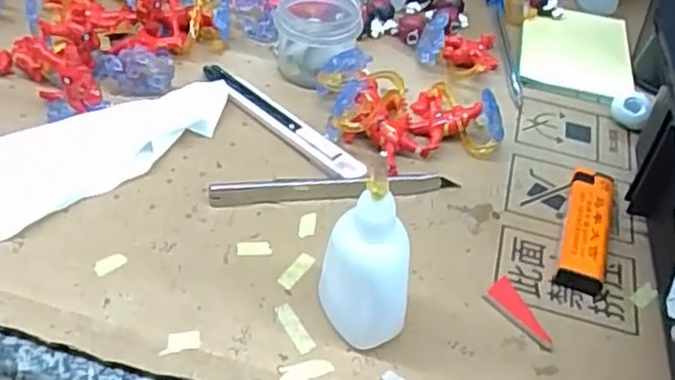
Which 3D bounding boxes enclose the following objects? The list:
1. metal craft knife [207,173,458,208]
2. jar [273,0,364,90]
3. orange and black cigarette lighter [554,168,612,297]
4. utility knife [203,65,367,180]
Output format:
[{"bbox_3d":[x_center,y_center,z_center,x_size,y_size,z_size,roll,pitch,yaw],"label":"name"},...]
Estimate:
[{"bbox_3d":[-0.001,-0.001,0.369,0.132,0.010,0.012,-5,47,-11],"label":"metal craft knife"},{"bbox_3d":[-0.013,-0.101,0.433,0.051,0.045,0.063,2,46,-5],"label":"jar"},{"bbox_3d":[0.132,0.020,0.365,0.023,0.014,0.084,17,47,10],"label":"orange and black cigarette lighter"},{"bbox_3d":[-0.033,-0.042,0.398,0.129,0.012,0.020,37,53,27],"label":"utility knife"}]

